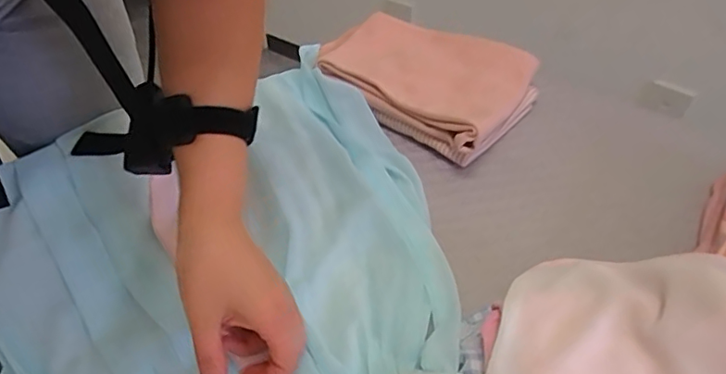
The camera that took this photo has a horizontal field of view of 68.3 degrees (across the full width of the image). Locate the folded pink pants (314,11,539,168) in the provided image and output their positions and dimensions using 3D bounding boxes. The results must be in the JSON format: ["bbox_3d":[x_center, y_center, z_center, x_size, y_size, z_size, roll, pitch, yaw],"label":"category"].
[{"bbox_3d":[0.077,-0.150,0.697,0.283,0.054,0.196,29,50,27],"label":"folded pink pants"}]

